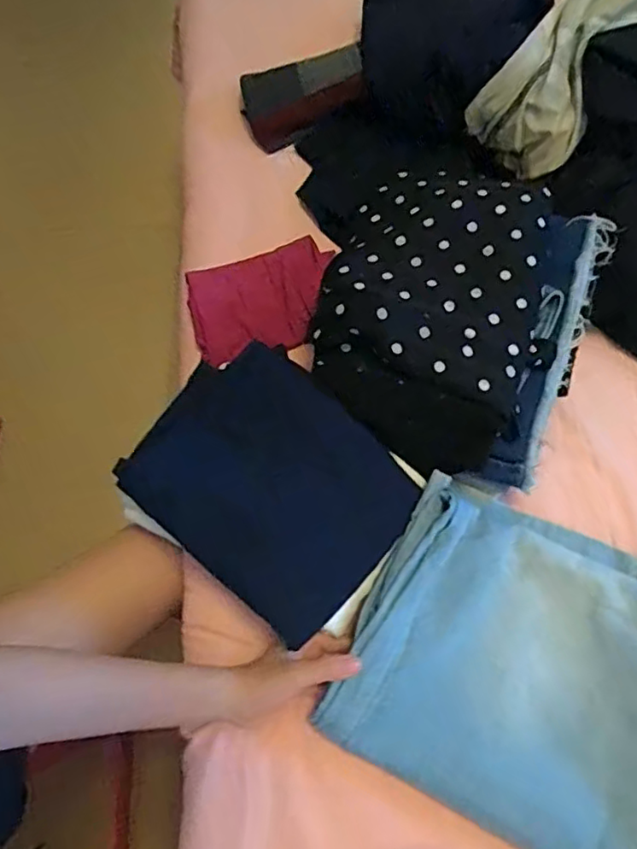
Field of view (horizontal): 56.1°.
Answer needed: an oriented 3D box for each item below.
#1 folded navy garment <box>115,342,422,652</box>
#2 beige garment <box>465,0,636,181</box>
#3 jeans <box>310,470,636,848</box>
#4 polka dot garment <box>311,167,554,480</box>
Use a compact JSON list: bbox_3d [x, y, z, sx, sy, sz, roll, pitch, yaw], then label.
[{"bbox_3d":[-0.039,0.049,0.521,0.219,0.022,0.182,43,71,2],"label":"folded navy garment"},{"bbox_3d":[0.298,-0.410,0.628,0.288,0.081,0.118,-44,72,9],"label":"beige garment"},{"bbox_3d":[0.171,0.192,0.495,0.258,0.060,0.253,26,72,12],"label":"jeans"},{"bbox_3d":[0.102,-0.106,0.555,0.194,0.085,0.270,16,70,9],"label":"polka dot garment"}]

